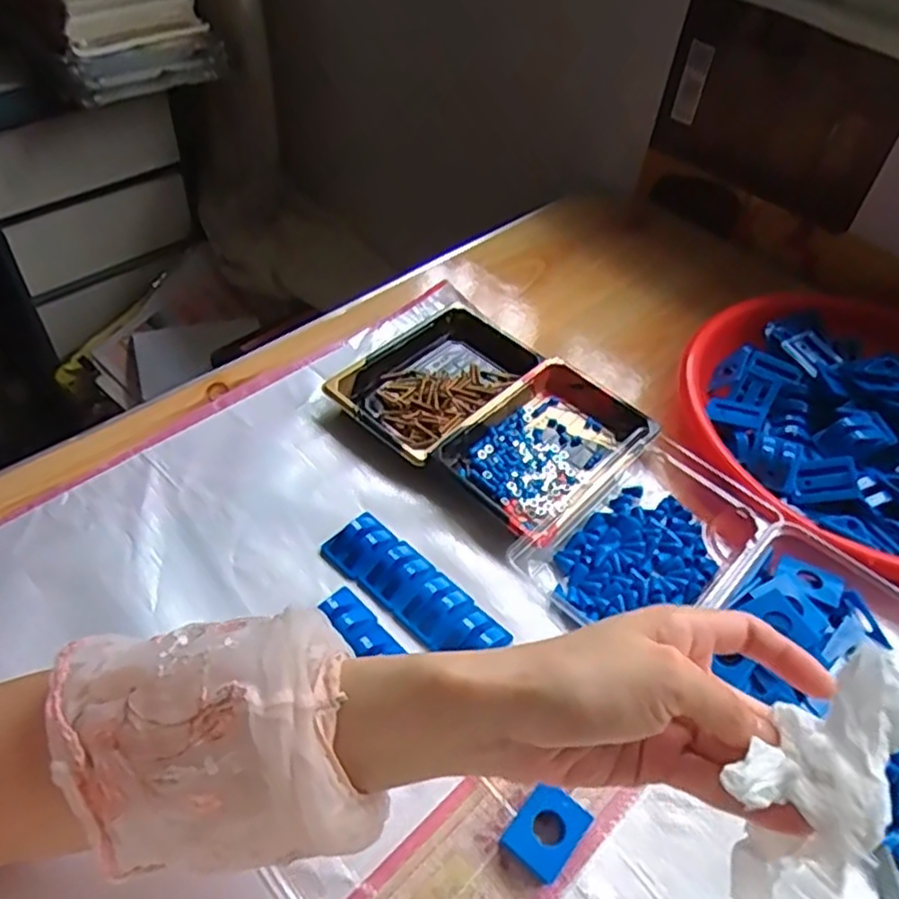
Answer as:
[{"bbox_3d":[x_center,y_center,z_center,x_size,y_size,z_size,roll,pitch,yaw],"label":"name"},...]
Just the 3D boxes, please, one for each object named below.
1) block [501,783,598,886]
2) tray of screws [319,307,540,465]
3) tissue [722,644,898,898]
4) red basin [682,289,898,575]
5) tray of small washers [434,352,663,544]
[{"bbox_3d":[0.052,0.201,0.377,0.033,0.012,0.041,37,55,23],"label":"block"},{"bbox_3d":[-0.008,-0.060,0.592,0.105,0.021,0.164,36,54,22],"label":"tray of screws"},{"bbox_3d":[0.135,0.130,0.270,0.059,0.119,0.041,26,15,16],"label":"tissue"},{"bbox_3d":[0.345,-0.027,0.577,0.290,0.061,0.284,3,49,-4],"label":"red basin"},{"bbox_3d":[0.076,-0.004,0.548,0.108,0.030,0.162,37,55,24],"label":"tray of small washers"}]

